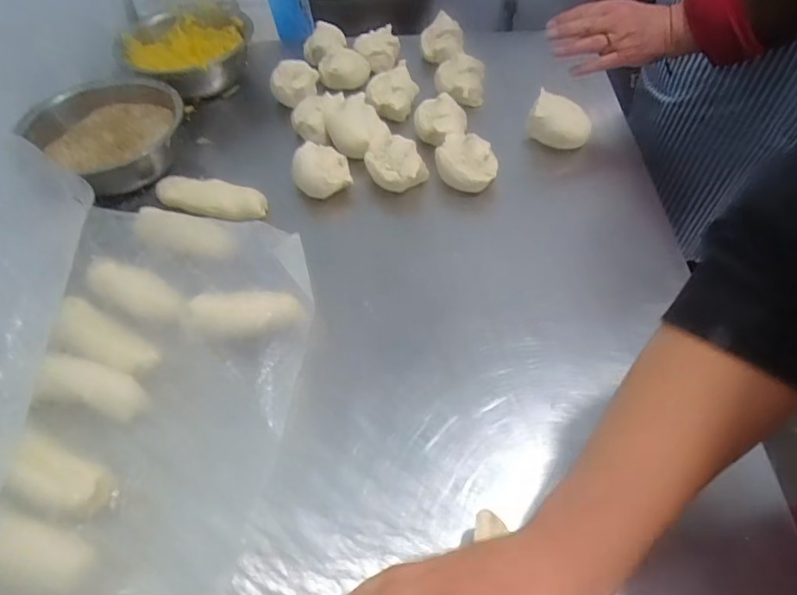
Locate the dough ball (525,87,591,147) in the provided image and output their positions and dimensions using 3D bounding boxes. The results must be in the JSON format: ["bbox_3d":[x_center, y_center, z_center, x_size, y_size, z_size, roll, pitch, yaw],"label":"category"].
[{"bbox_3d":[0.203,-0.223,0.705,0.084,0.050,0.048,15,54,14],"label":"dough ball"}]

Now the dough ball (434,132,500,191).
[{"bbox_3d":[0.084,-0.166,0.670,0.075,0.051,0.057,1,52,3],"label":"dough ball"}]

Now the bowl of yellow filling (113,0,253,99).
[{"bbox_3d":[-0.311,-0.378,0.839,0.201,0.063,0.171,-28,56,-18],"label":"bowl of yellow filling"}]

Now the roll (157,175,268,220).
[{"bbox_3d":[-0.229,-0.121,0.658,0.142,0.027,0.044,14,54,13],"label":"roll"}]

